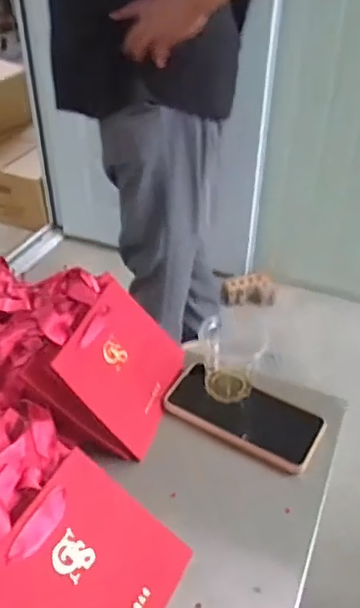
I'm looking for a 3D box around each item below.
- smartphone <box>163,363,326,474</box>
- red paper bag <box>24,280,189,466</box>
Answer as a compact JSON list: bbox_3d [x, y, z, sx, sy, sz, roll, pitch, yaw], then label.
[{"bbox_3d":[0.068,0.118,0.597,0.163,0.017,0.074,22,47,23],"label":"smartphone"},{"bbox_3d":[-0.071,0.066,0.595,0.044,0.138,0.165,-20,28,38],"label":"red paper bag"}]

